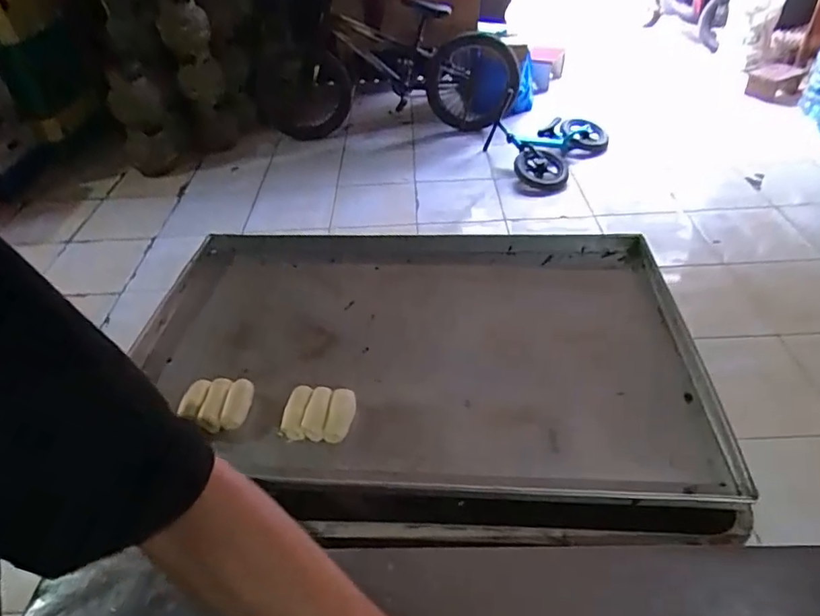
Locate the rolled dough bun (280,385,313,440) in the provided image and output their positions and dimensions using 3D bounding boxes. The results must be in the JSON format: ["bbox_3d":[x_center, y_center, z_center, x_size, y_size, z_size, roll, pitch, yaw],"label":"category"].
[{"bbox_3d":[-0.131,0.115,0.620,0.027,0.027,0.063,2,40,5],"label":"rolled dough bun"}]

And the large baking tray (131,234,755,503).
[{"bbox_3d":[-0.004,0.045,0.721,0.693,0.055,0.449,2,40,5],"label":"large baking tray"}]

